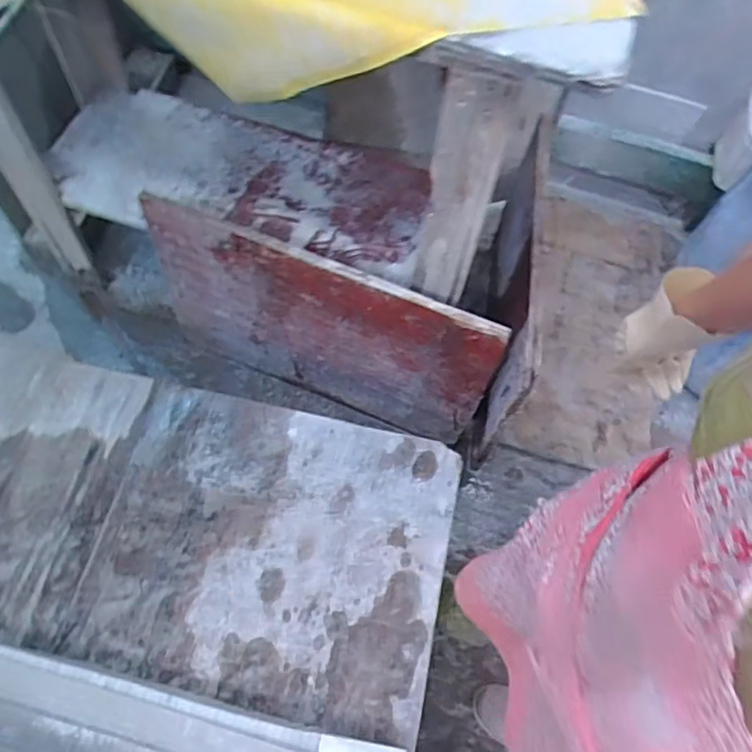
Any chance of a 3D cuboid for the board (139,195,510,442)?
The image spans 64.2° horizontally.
[{"bbox_3d":[-0.099,-0.074,1.055,0.585,0.395,0.027,22,60,6],"label":"board"}]

